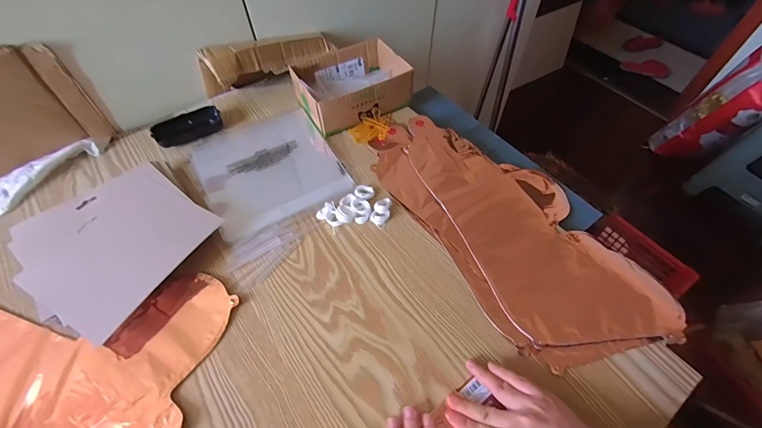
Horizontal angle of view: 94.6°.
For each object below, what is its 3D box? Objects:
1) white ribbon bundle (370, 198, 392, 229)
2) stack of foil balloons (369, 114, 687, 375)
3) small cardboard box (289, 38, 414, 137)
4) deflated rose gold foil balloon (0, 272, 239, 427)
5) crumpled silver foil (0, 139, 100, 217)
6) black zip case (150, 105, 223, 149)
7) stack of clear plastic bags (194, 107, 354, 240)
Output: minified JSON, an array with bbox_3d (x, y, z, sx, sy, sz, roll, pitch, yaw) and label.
[{"bbox_3d":[0.001,-0.004,0.504,0.025,0.014,0.045,16,56,12],"label":"white ribbon bundle"},{"bbox_3d":[0.173,0.003,0.497,0.216,0.018,0.432,-27,58,-17],"label":"stack of foil balloons"},{"bbox_3d":[-0.051,-0.225,0.623,0.177,0.068,0.137,-26,58,-17],"label":"small cardboard box"},{"bbox_3d":[-0.400,0.181,0.382,0.425,0.005,0.222,-2,54,-1],"label":"deflated rose gold foil balloon"},{"bbox_3d":[-0.526,-0.054,0.534,0.178,0.025,0.077,-29,59,-19],"label":"crumpled silver foil"},{"bbox_3d":[-0.327,-0.148,0.601,0.108,0.027,0.044,-35,61,-22],"label":"black zip case"},{"bbox_3d":[-0.181,-0.078,0.563,0.203,0.008,0.220,-26,58,-17],"label":"stack of clear plastic bags"}]

